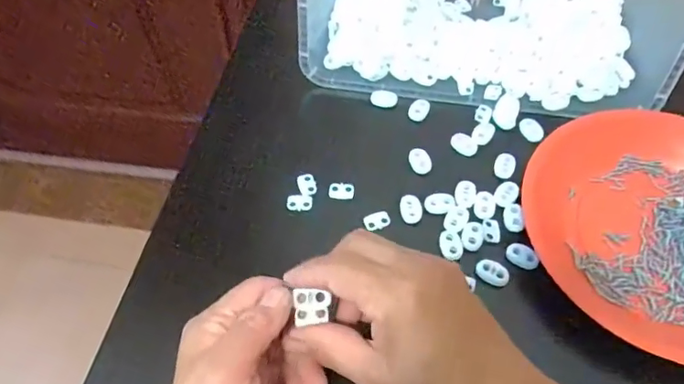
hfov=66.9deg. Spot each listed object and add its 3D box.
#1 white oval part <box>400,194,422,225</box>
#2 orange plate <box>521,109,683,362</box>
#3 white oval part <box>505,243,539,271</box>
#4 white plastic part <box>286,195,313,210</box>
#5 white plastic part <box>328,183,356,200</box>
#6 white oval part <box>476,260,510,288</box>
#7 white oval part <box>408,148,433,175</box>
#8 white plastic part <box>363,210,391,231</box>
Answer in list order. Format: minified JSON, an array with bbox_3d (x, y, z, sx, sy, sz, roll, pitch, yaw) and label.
[{"bbox_3d":[0.051,0.013,0.384,0.016,0.004,0.023,-5,57,-3],"label":"white oval part"},{"bbox_3d":[0.225,0.022,0.357,0.169,0.028,0.191,-38,64,-21],"label":"orange plate"},{"bbox_3d":[0.126,0.044,0.360,0.022,0.004,0.015,37,65,22],"label":"white oval part"},{"bbox_3d":[-0.032,0.007,0.391,0.019,0.004,0.012,-4,57,-2],"label":"white plastic part"},{"bbox_3d":[0.000,-0.001,0.396,0.019,0.004,0.014,5,57,4],"label":"white plastic part"},{"bbox_3d":[0.104,0.055,0.354,0.022,0.005,0.014,32,63,20],"label":"white oval part"},{"bbox_3d":[0.061,-0.025,0.408,0.016,0.004,0.024,-19,59,-11],"label":"white oval part"},{"bbox_3d":[0.026,0.020,0.380,0.019,0.004,0.013,-16,58,-10],"label":"white plastic part"}]

